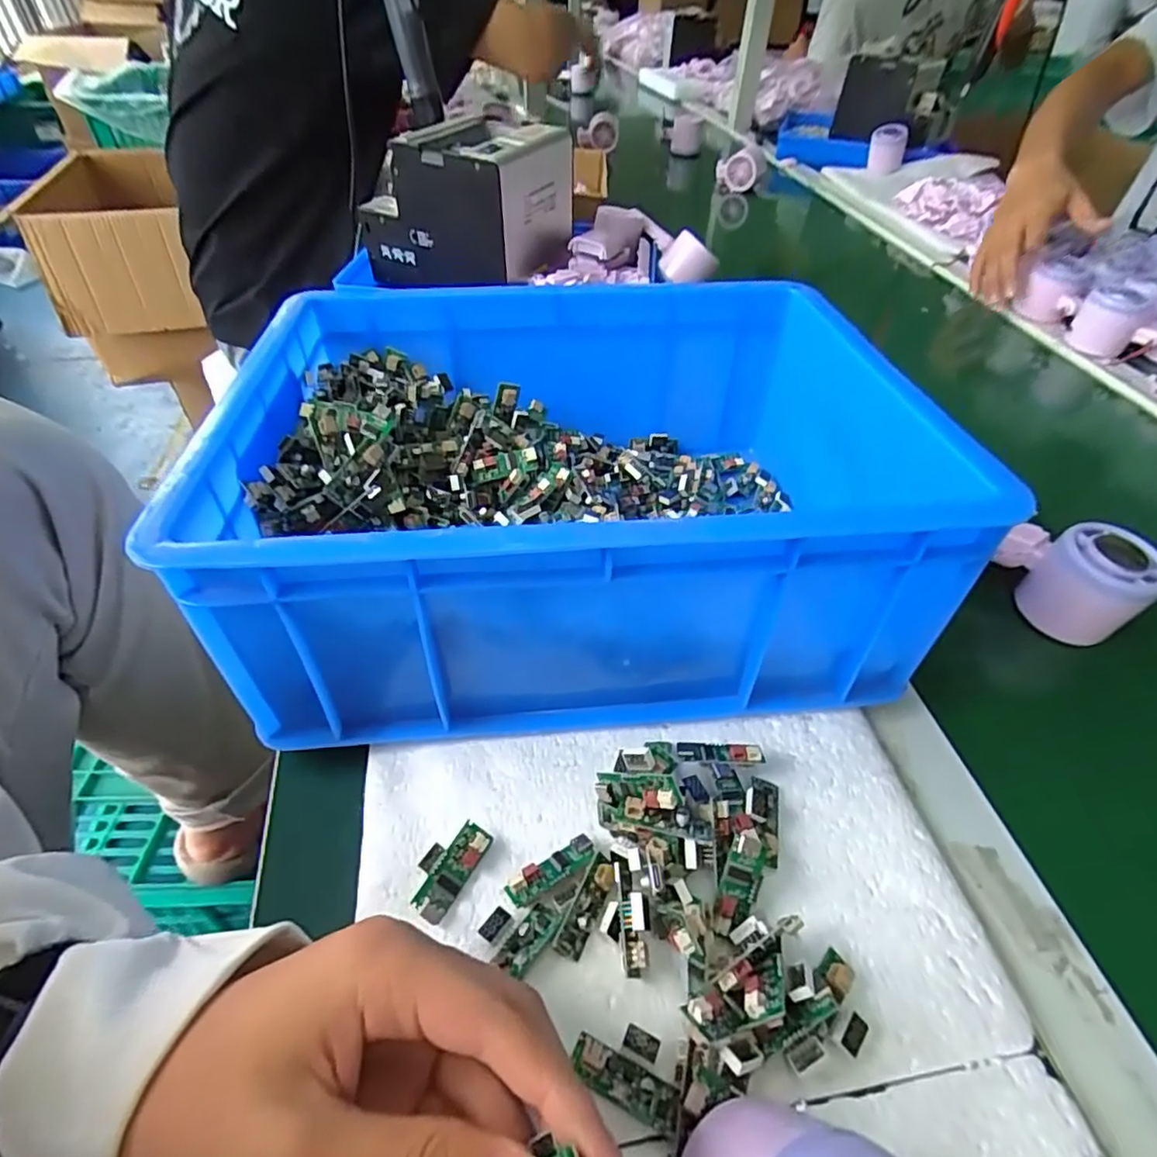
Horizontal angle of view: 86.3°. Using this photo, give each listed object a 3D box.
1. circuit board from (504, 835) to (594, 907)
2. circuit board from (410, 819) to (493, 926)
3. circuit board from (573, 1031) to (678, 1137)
[{"bbox_3d":[-0.011,0.122,0.257,0.039,0.008,0.013,-24,52,-23],"label":"circuit board"},{"bbox_3d":[-0.056,0.120,0.257,0.021,0.010,0.038,25,51,21],"label":"circuit board"},{"bbox_3d":[0.016,0.173,0.212,0.037,0.007,0.013,21,49,17],"label":"circuit board"}]

